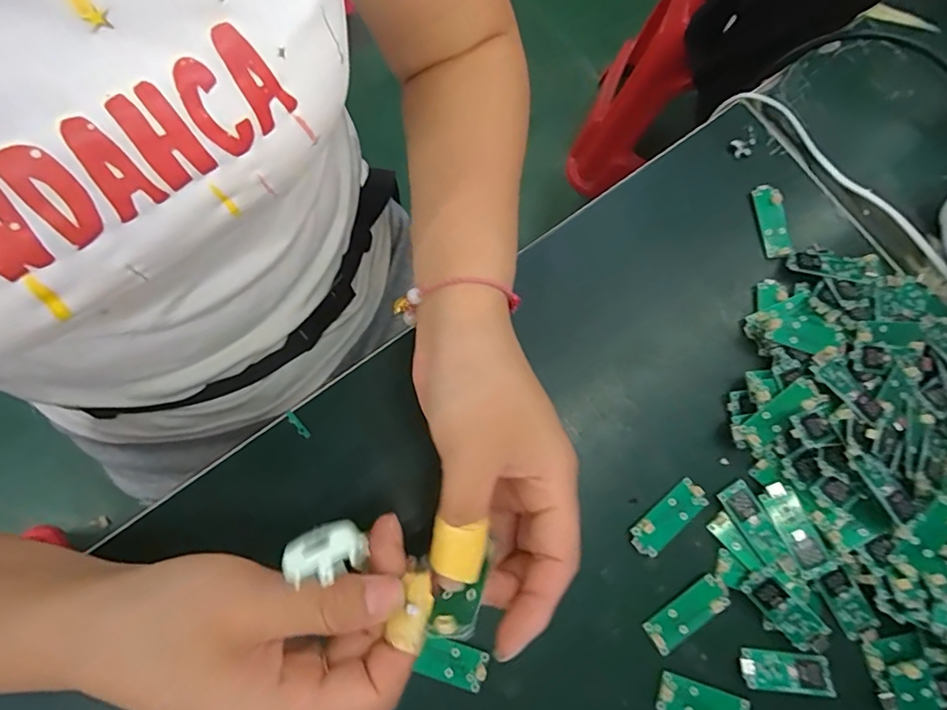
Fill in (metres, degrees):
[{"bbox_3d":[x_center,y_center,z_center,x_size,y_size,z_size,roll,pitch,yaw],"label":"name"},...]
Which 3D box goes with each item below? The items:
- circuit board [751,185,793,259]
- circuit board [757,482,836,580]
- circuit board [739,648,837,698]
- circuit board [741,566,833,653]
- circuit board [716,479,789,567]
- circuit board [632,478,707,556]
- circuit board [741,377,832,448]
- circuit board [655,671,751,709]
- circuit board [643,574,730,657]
[{"bbox_3d":[0.202,-0.091,0.347,0.017,0.004,0.050,-10,81,11],"label":"circuit board"},{"bbox_3d":[0.180,0.097,0.286,0.019,0.007,0.050,-20,80,-10],"label":"circuit board"},{"bbox_3d":[0.168,0.171,0.278,0.048,0.006,0.019,7,77,-5],"label":"circuit board"},{"bbox_3d":[0.170,0.139,0.277,0.020,0.007,0.050,-41,85,-13],"label":"circuit board"},{"bbox_3d":[0.159,0.094,0.289,0.020,0.004,0.044,-26,81,-11],"label":"circuit board"},{"bbox_3d":[0.110,0.092,0.291,0.050,0.007,0.019,-39,84,-13],"label":"circuit board"},{"bbox_3d":[0.178,0.033,0.295,0.052,0.008,0.018,-36,77,-1],"label":"circuit board"},{"bbox_3d":[0.122,0.185,0.269,0.050,0.005,0.019,21,76,-2],"label":"circuit board"},{"bbox_3d":[0.116,0.141,0.279,0.047,0.004,0.019,-32,83,-12],"label":"circuit board"}]

